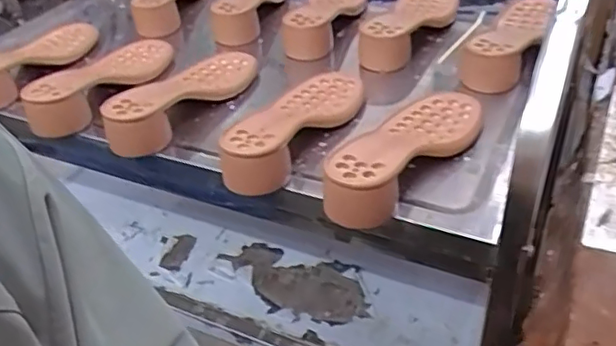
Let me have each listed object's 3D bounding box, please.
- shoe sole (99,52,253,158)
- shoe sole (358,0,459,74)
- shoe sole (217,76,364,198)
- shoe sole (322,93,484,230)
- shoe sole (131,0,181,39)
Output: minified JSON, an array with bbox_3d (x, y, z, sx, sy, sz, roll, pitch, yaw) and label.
[{"bbox_3d":[-0.145,-0.100,0.705,0.086,0.050,0.242,12,41,22],"label":"shoe sole"},{"bbox_3d":[0.148,-0.216,0.827,0.091,0.046,0.238,10,40,21],"label":"shoe sole"},{"bbox_3d":[-0.008,-0.062,0.640,0.080,0.049,0.237,11,40,20],"label":"shoe sole"},{"bbox_3d":[0.098,-0.032,0.587,0.084,0.050,0.231,22,46,31],"label":"shoe sole"},{"bbox_3d":[-0.215,-0.280,0.953,0.088,0.045,0.196,-2,38,4],"label":"shoe sole"}]

